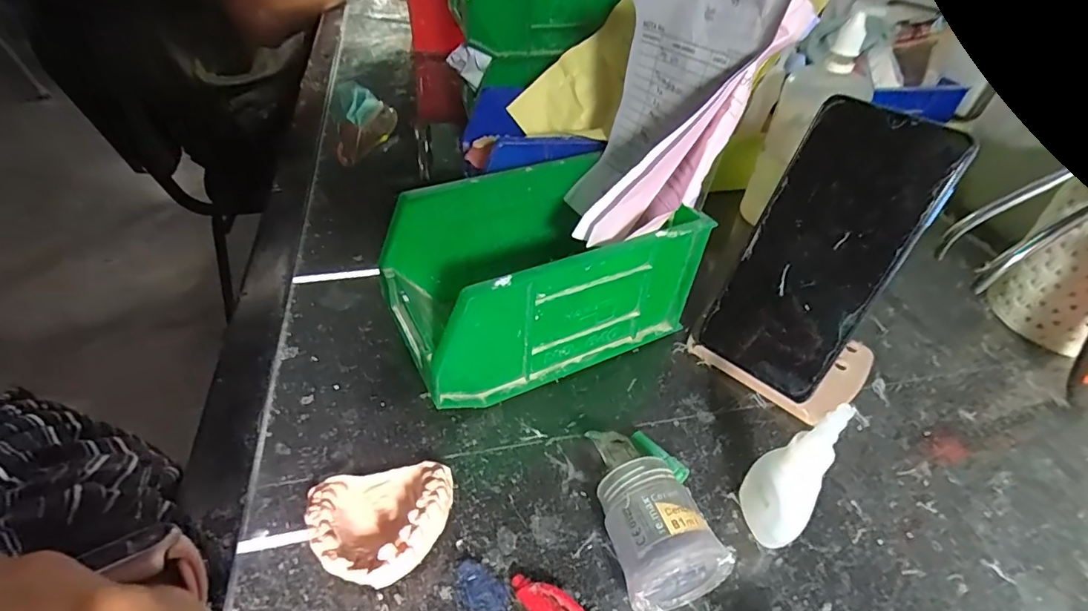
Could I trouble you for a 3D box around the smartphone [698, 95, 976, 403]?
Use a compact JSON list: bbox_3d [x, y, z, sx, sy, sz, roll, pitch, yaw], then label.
[{"bbox_3d":[0.151,-0.027,0.285,0.071,0.155,0.006,36,25,29],"label":"smartphone"}]

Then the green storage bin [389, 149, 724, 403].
[{"bbox_3d":[-0.005,-0.019,0.316,0.166,0.090,0.099,-18,48,-23],"label":"green storage bin"}]

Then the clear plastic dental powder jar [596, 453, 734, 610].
[{"bbox_3d":[0.048,0.099,0.227,0.042,0.044,0.052,-9,45,-14],"label":"clear plastic dental powder jar"}]

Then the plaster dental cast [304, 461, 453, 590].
[{"bbox_3d":[-0.072,0.097,0.232,0.061,0.028,0.056,-6,44,-11],"label":"plaster dental cast"}]

